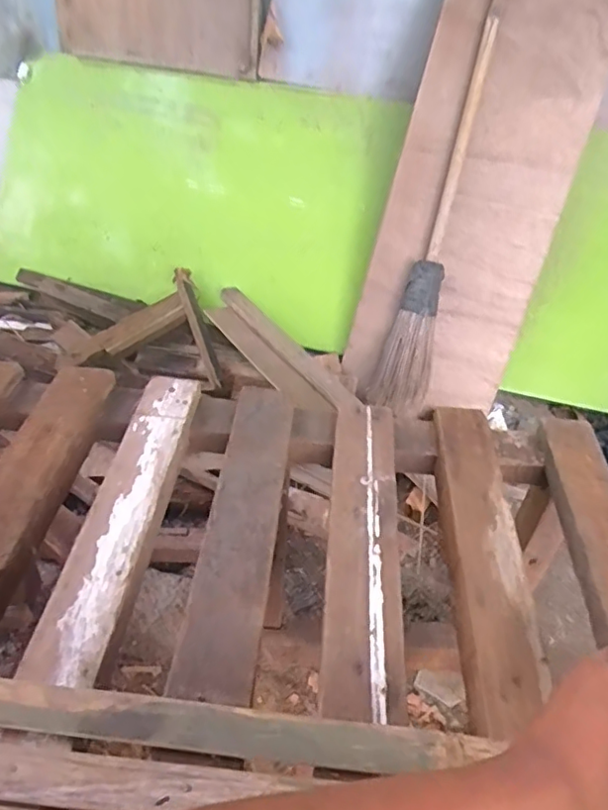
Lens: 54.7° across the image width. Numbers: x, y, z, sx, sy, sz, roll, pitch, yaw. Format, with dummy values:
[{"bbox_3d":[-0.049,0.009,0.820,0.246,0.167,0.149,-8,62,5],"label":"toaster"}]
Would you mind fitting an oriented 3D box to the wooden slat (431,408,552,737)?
[{"bbox_3d":[0.156,0.122,0.521,0.064,0.026,0.318,6,41,0],"label":"wooden slat"}]

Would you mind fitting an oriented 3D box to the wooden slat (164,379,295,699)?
[{"bbox_3d":[-0.052,0.096,0.527,0.060,0.014,0.328,6,41,0],"label":"wooden slat"}]

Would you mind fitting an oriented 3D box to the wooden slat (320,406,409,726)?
[{"bbox_3d":[0.053,0.107,0.516,0.057,0.015,0.318,6,41,0],"label":"wooden slat"}]

